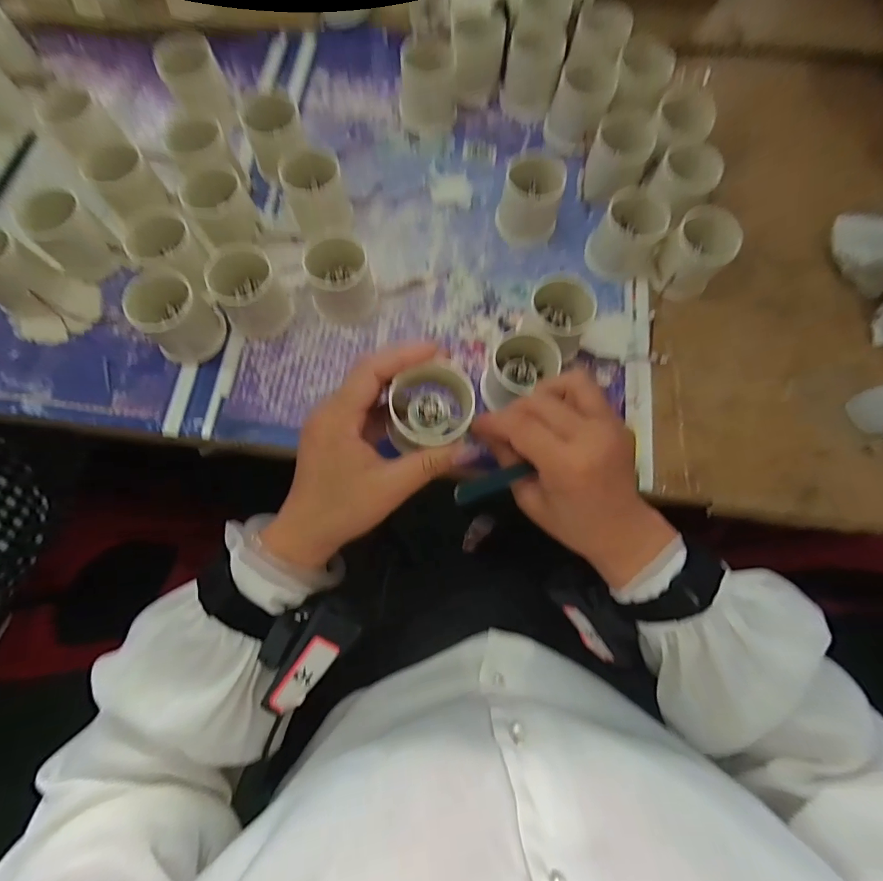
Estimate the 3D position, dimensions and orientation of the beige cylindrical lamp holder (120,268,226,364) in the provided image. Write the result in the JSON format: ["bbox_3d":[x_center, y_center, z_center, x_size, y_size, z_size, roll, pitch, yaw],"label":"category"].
[{"bbox_3d":[-0.214,-0.100,0.350,0.052,0.052,0.055,0,76,-1],"label":"beige cylindrical lamp holder"}]

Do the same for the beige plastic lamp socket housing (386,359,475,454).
[{"bbox_3d":[-0.008,-0.017,0.273,0.054,0.045,0.047,-12,76,-4],"label":"beige plastic lamp socket housing"}]

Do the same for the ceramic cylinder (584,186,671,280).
[{"bbox_3d":[0.165,-0.179,0.380,0.059,0.050,0.057,0,76,-1],"label":"ceramic cylinder"}]

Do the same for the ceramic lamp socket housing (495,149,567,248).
[{"bbox_3d":[0.080,-0.213,0.385,0.053,0.057,0.044,17,76,3],"label":"ceramic lamp socket housing"}]

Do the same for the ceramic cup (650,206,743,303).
[{"bbox_3d":[0.216,-0.161,0.373,0.053,0.060,0.050,0,76,-1],"label":"ceramic cup"}]

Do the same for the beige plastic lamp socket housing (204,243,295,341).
[{"bbox_3d":[-0.154,-0.119,0.352,0.054,0.061,0.043,-32,79,-9],"label":"beige plastic lamp socket housing"}]

